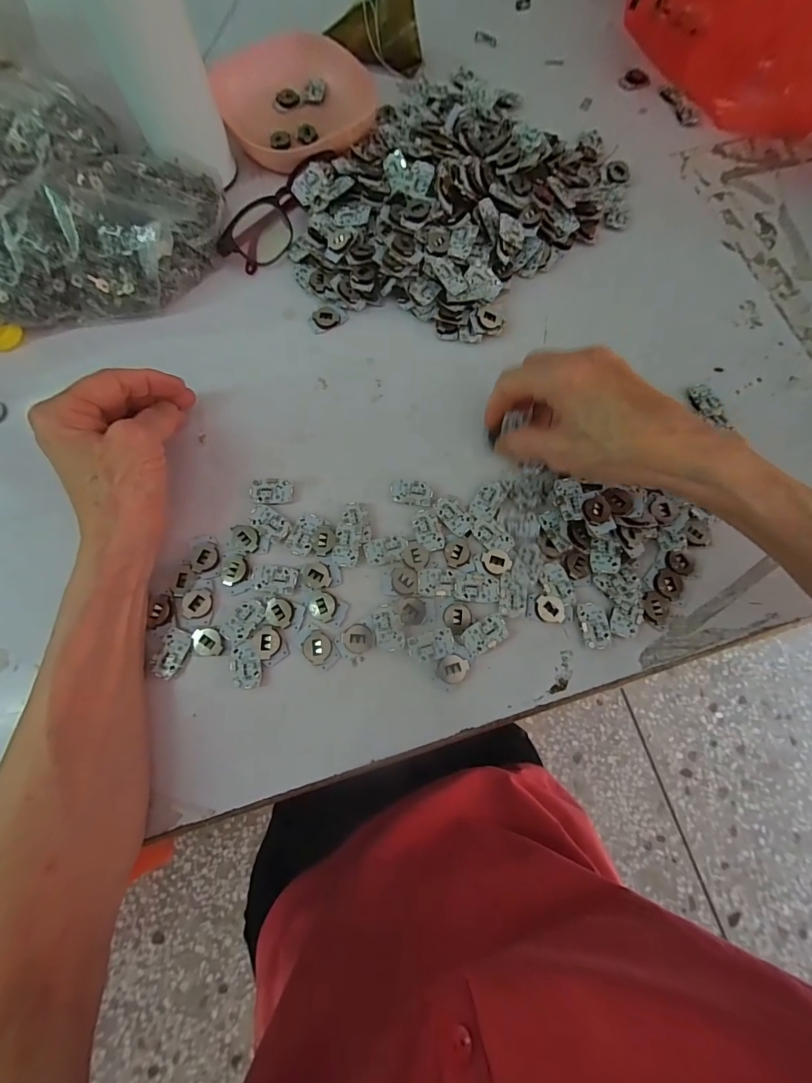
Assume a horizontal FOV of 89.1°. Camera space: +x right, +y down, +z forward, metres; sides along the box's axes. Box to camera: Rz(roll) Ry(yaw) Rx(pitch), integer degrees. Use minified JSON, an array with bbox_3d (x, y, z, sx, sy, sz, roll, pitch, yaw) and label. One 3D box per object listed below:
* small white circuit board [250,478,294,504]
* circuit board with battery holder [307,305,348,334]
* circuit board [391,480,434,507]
[{"bbox_3d":[-0.094,-0.036,0.286,0.029,0.004,0.019,4,75,0],"label":"small white circuit board"},{"bbox_3d":[-0.063,-0.179,0.329,0.030,0.005,0.021,-24,76,-7],"label":"circuit board with battery holder"},{"bbox_3d":[0.004,-0.034,0.287,0.029,0.004,0.019,4,75,0],"label":"circuit board"}]

